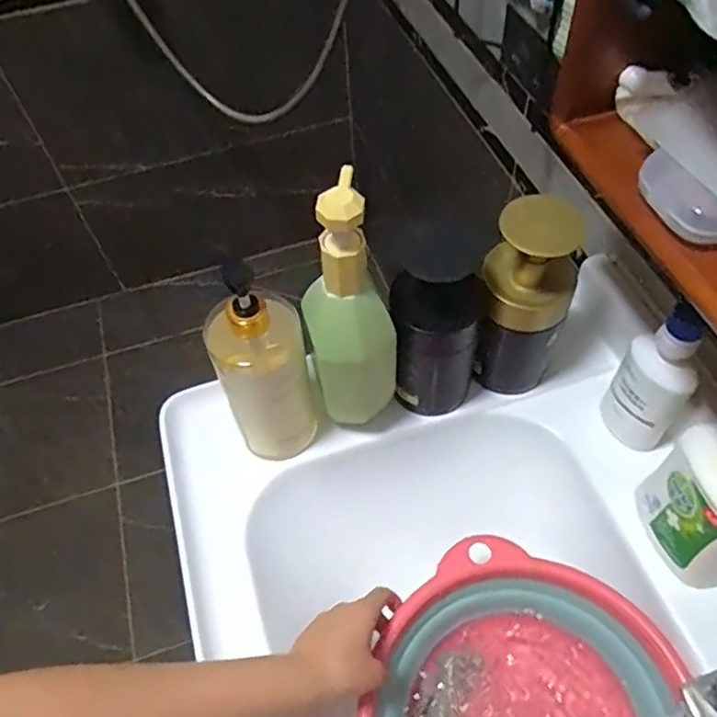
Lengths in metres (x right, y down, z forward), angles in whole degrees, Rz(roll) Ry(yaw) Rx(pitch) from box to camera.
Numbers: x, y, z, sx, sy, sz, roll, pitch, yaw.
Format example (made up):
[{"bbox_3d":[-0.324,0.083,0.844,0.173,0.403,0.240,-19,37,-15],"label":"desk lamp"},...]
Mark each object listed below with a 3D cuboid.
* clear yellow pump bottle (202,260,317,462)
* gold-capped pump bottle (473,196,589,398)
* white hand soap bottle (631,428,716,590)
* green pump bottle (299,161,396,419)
[{"bbox_3d":[-0.084,0.013,0.539,0.083,0.195,0.060,-11,55,-3],"label":"clear yellow pump bottle"},{"bbox_3d":[0.151,-0.047,0.568,0.071,0.195,0.074,15,58,14],"label":"gold-capped pump bottle"},{"bbox_3d":[0.270,0.106,0.477,0.050,0.164,0.095,-23,57,-11],"label":"white hand soap bottle"},{"bbox_3d":[-0.014,-0.034,0.513,0.082,0.249,0.065,-10,55,-2],"label":"green pump bottle"}]

